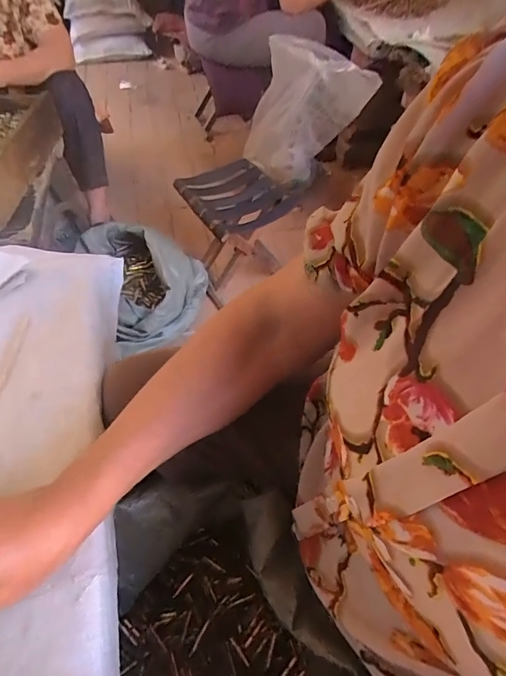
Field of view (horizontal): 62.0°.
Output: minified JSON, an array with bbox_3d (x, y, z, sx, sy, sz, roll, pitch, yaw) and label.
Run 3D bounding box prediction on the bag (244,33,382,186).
[{"bbox_3d":[0.178,-0.744,1.424,0.295,0.468,0.325,-18,53,-16],"label":"bag"}]

